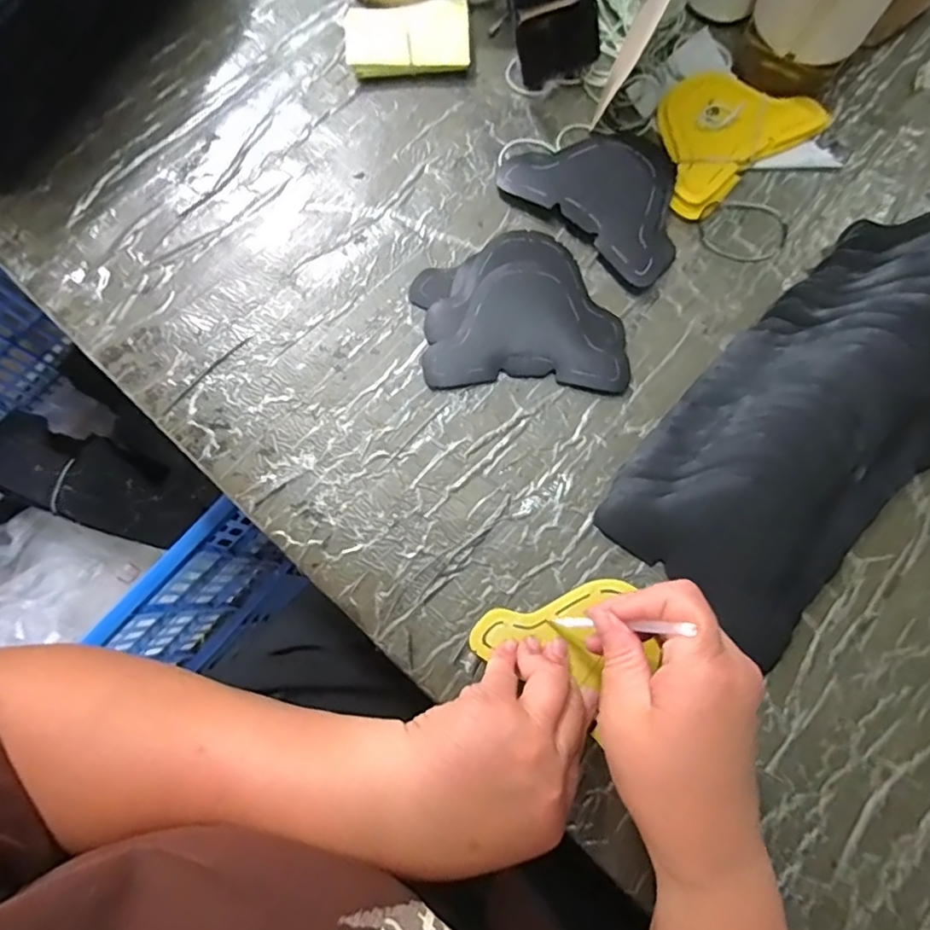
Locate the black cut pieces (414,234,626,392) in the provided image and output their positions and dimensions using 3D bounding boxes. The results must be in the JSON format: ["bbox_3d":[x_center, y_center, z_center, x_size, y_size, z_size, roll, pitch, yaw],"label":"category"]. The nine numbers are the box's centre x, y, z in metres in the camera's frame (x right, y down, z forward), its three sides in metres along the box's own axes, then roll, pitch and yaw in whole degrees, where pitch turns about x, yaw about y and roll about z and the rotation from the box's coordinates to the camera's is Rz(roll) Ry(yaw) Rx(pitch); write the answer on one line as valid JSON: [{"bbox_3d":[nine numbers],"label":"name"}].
[{"bbox_3d":[0.039,-0.109,0.394,0.140,0.009,0.113,1,76,0],"label":"black cut pieces"}]

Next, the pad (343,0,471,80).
[{"bbox_3d":[-0.044,-0.325,0.438,0.093,0.021,0.045,-5,76,-2],"label":"pad"}]

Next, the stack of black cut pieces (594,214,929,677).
[{"bbox_3d":[0.241,-0.042,0.362,0.148,0.045,0.328,43,80,9],"label":"stack of black cut pieces"}]

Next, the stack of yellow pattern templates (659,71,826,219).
[{"bbox_3d":[0.191,-0.254,0.428,0.137,0.011,0.094,-37,79,-9],"label":"stack of yellow pattern templates"}]

